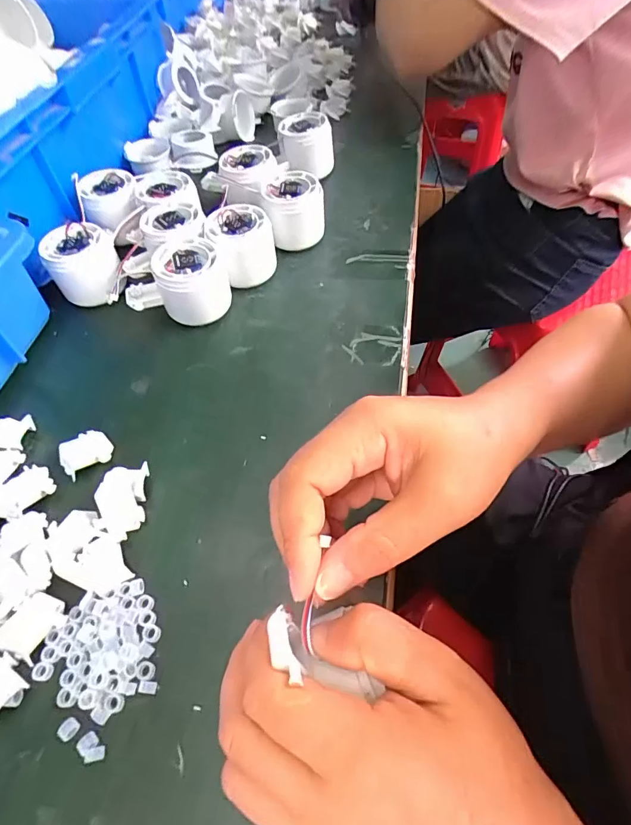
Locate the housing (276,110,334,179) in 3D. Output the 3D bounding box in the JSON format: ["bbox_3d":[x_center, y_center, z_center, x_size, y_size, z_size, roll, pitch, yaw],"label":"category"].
[{"bbox_3d":[-0.010,-0.287,0.475,0.059,0.052,0.056,-1,56,2],"label":"housing"}]

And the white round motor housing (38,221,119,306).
[{"bbox_3d":[-0.202,-0.131,0.383,0.055,0.042,0.055,-1,56,2],"label":"white round motor housing"}]

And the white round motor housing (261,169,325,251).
[{"bbox_3d":[-0.020,-0.190,0.416,0.055,0.054,0.052,-1,56,2],"label":"white round motor housing"}]

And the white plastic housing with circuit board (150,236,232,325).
[{"bbox_3d":[-0.104,-0.110,0.368,0.055,0.047,0.059,-1,56,2],"label":"white plastic housing with circuit board"}]

